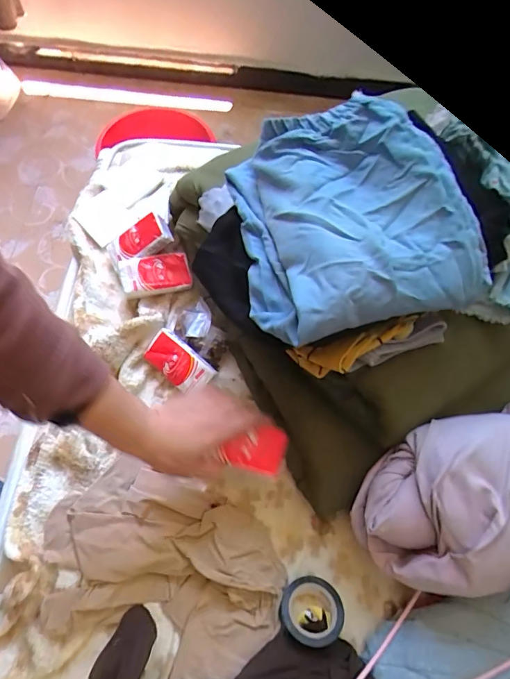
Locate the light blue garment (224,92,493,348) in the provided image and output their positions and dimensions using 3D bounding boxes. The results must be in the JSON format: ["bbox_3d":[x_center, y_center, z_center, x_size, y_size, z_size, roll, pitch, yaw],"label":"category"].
[{"bbox_3d":[0.099,-0.129,0.438,0.227,0.080,0.240,-14,67,-9],"label":"light blue garment"}]

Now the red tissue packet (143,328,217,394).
[{"bbox_3d":[-0.107,0.035,0.589,0.096,0.025,0.052,37,97,7],"label":"red tissue packet"}]

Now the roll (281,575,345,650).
[{"bbox_3d":[0.064,0.306,0.474,0.069,0.027,0.065,-4,36,3],"label":"roll"}]

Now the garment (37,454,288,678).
[{"bbox_3d":[-0.108,0.266,0.494,0.276,0.027,0.185,21,66,7],"label":"garment"}]

